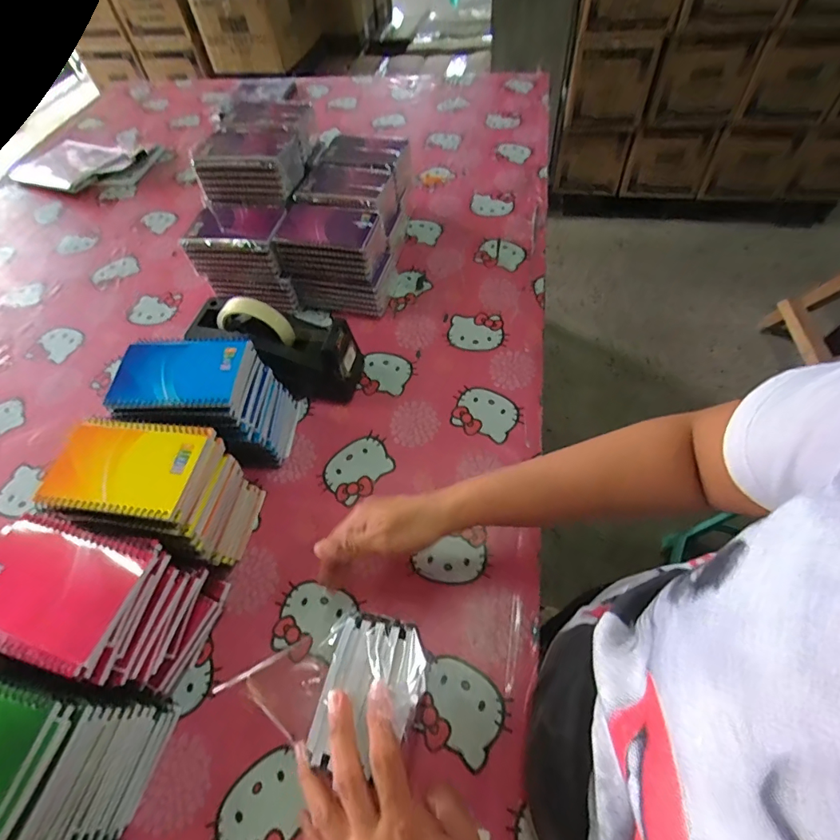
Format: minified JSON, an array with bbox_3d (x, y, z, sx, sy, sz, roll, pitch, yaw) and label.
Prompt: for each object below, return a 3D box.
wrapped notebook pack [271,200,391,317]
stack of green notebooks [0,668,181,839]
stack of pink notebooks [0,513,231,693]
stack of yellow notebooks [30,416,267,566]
[{"bbox_3d":[-0.123,-0.243,0.683,0.143,0.120,0.114,7,56,10],"label":"wrapped notebook pack"},{"bbox_3d":[-0.305,0.252,0.350,0.140,0.143,0.096,10,57,12],"label":"stack of green notebooks"},{"bbox_3d":[-0.280,0.162,0.407,0.136,0.143,0.105,10,57,12],"label":"stack of pink notebooks"},{"bbox_3d":[-0.259,0.078,0.468,0.133,0.138,0.103,8,57,10],"label":"stack of yellow notebooks"}]

